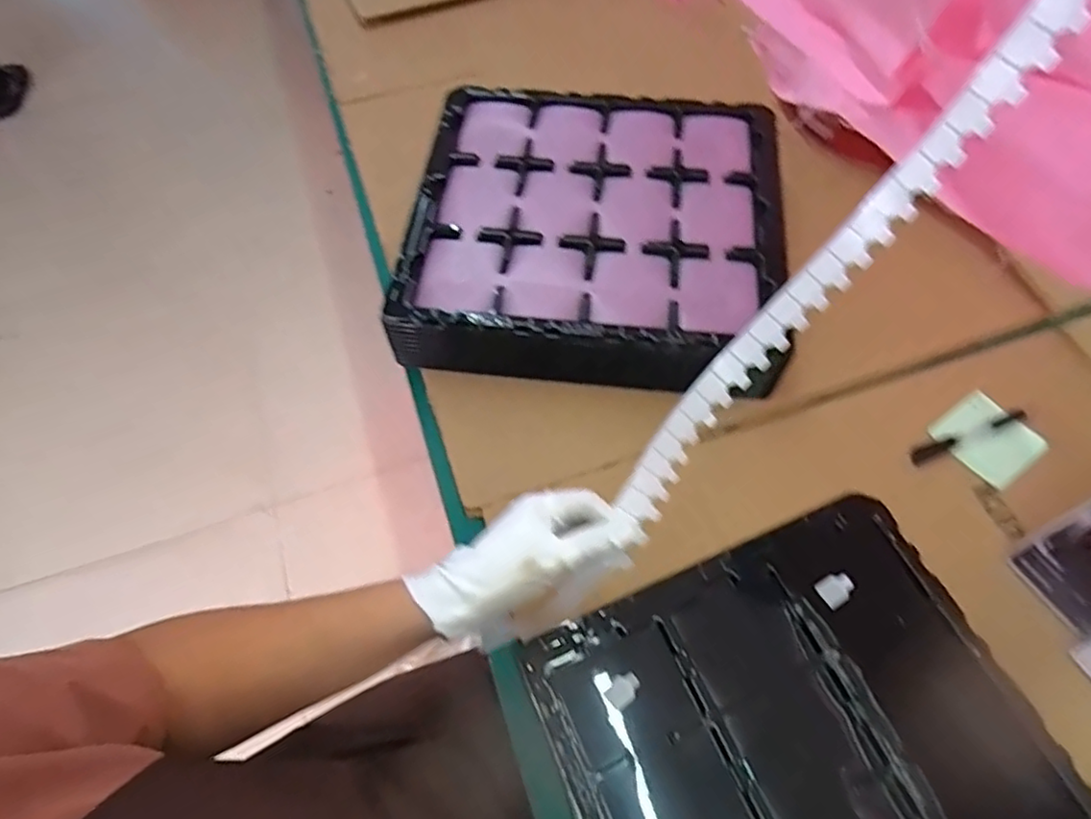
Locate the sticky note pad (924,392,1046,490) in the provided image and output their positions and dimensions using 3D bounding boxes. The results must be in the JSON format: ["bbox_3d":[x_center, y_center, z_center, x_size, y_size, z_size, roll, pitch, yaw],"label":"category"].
[{"bbox_3d":[0.414,0.028,0.602,0.071,0.010,0.079,-33,66,-16],"label":"sticky note pad"}]

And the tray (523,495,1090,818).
[{"bbox_3d":[0.201,0.280,0.461,0.324,0.033,0.361,-20,63,-10],"label":"tray"}]

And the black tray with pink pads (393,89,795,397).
[{"bbox_3d":[0.052,-0.178,0.675,0.362,0.078,0.359,9,62,5],"label":"black tray with pink pads"}]

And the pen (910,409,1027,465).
[{"bbox_3d":[0.396,0.025,0.602,0.116,0.015,0.013,-19,63,-10],"label":"pen"}]

